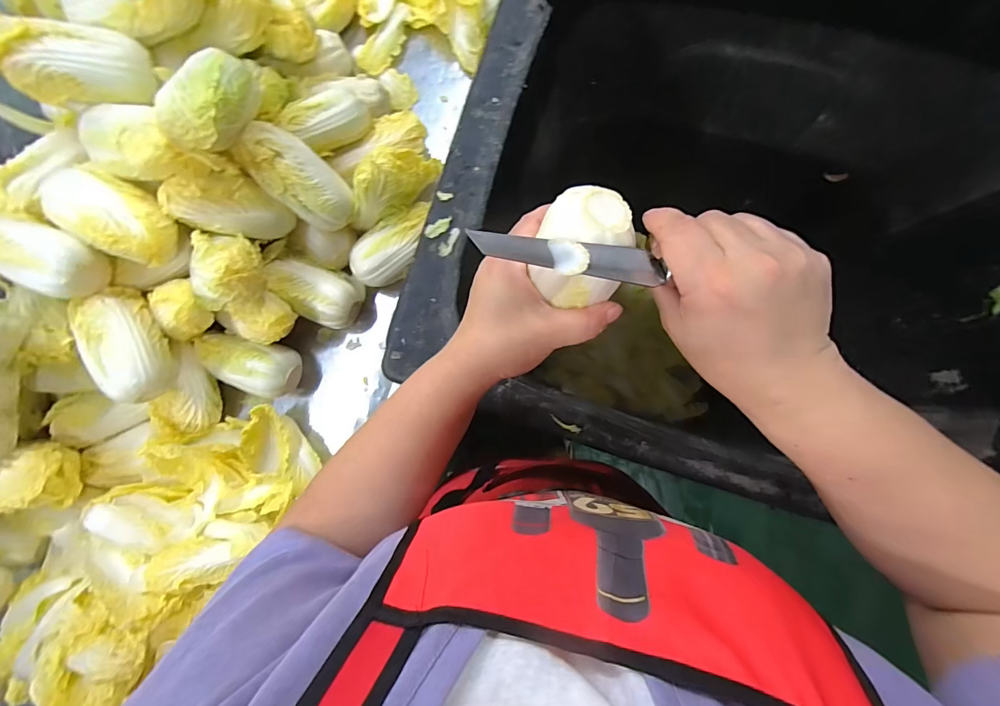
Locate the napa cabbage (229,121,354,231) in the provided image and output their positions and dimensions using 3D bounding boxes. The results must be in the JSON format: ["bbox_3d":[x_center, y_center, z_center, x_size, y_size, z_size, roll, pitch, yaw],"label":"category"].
[{"bbox_3d":[-0.246,-0.211,0.510,0.145,0.061,0.070,39,84,-27],"label":"napa cabbage"}]

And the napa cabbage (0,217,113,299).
[{"bbox_3d":[-0.516,-0.105,0.473,0.124,0.066,0.076,19,85,8],"label":"napa cabbage"}]

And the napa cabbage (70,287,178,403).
[{"bbox_3d":[-0.440,-0.007,0.510,0.082,0.088,0.137,-12,82,4],"label":"napa cabbage"}]

